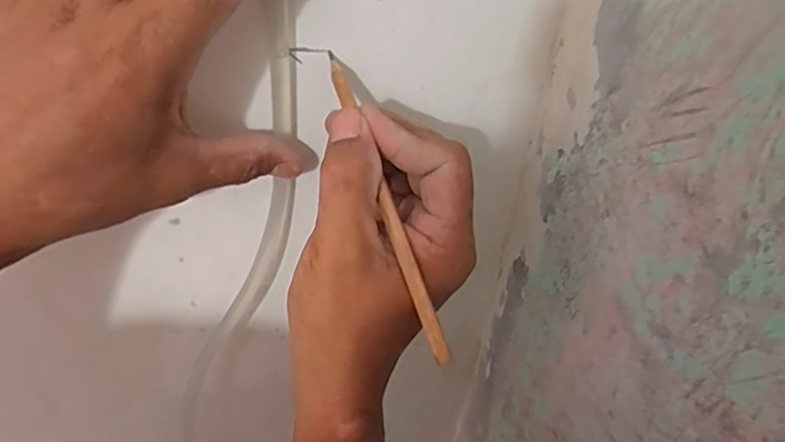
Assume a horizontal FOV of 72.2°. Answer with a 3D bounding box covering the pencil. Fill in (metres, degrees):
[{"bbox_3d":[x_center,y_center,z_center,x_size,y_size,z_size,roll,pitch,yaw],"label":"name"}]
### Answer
[{"bbox_3d":[-0.004,-0.011,0.236,0.008,0.005,0.150,-14,74,-20],"label":"pencil"}]

